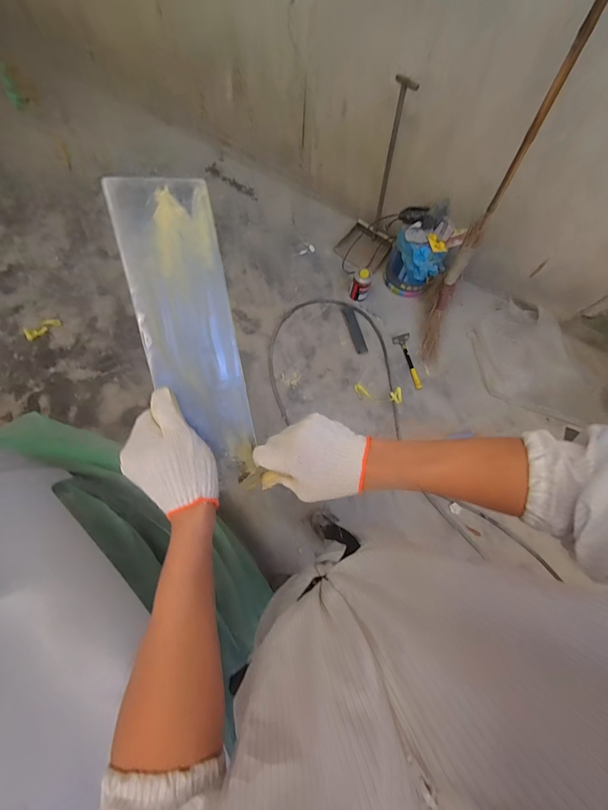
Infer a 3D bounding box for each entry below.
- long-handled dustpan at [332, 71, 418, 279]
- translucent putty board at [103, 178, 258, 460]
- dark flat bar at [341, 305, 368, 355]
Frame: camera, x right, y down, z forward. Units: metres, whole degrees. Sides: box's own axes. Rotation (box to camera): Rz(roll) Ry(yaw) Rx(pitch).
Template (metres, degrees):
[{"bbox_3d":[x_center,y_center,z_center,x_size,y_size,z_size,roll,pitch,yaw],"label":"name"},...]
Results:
[{"bbox_3d":[0.358,-1.014,1.563,0.295,0.697,0.379,18,71,3],"label":"long-handled dustpan"},{"bbox_3d":[-0.125,-0.082,0.360,0.096,0.005,0.299,-15,102,-23],"label":"translucent putty board"},{"bbox_3d":[0.267,-0.396,1.713,0.065,0.017,0.271,-13,77,-9],"label":"dark flat bar"}]

